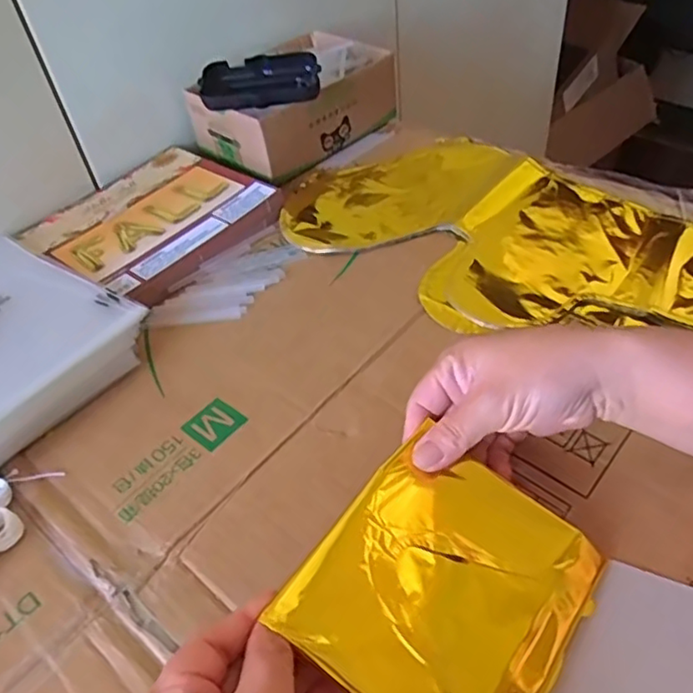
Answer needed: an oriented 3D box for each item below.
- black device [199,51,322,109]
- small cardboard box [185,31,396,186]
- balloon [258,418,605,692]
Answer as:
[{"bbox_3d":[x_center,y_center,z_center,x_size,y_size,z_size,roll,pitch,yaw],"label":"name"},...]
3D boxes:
[{"bbox_3d":[-0.080,-0.247,0.584,0.107,0.025,0.055,-9,46,-1],"label":"black device"},{"bbox_3d":[-0.054,-0.255,0.646,0.131,0.061,0.190,31,58,32],"label":"small cardboard box"},{"bbox_3d":[0.054,0.125,0.304,0.137,0.016,0.139,36,54,14],"label":"balloon"}]

